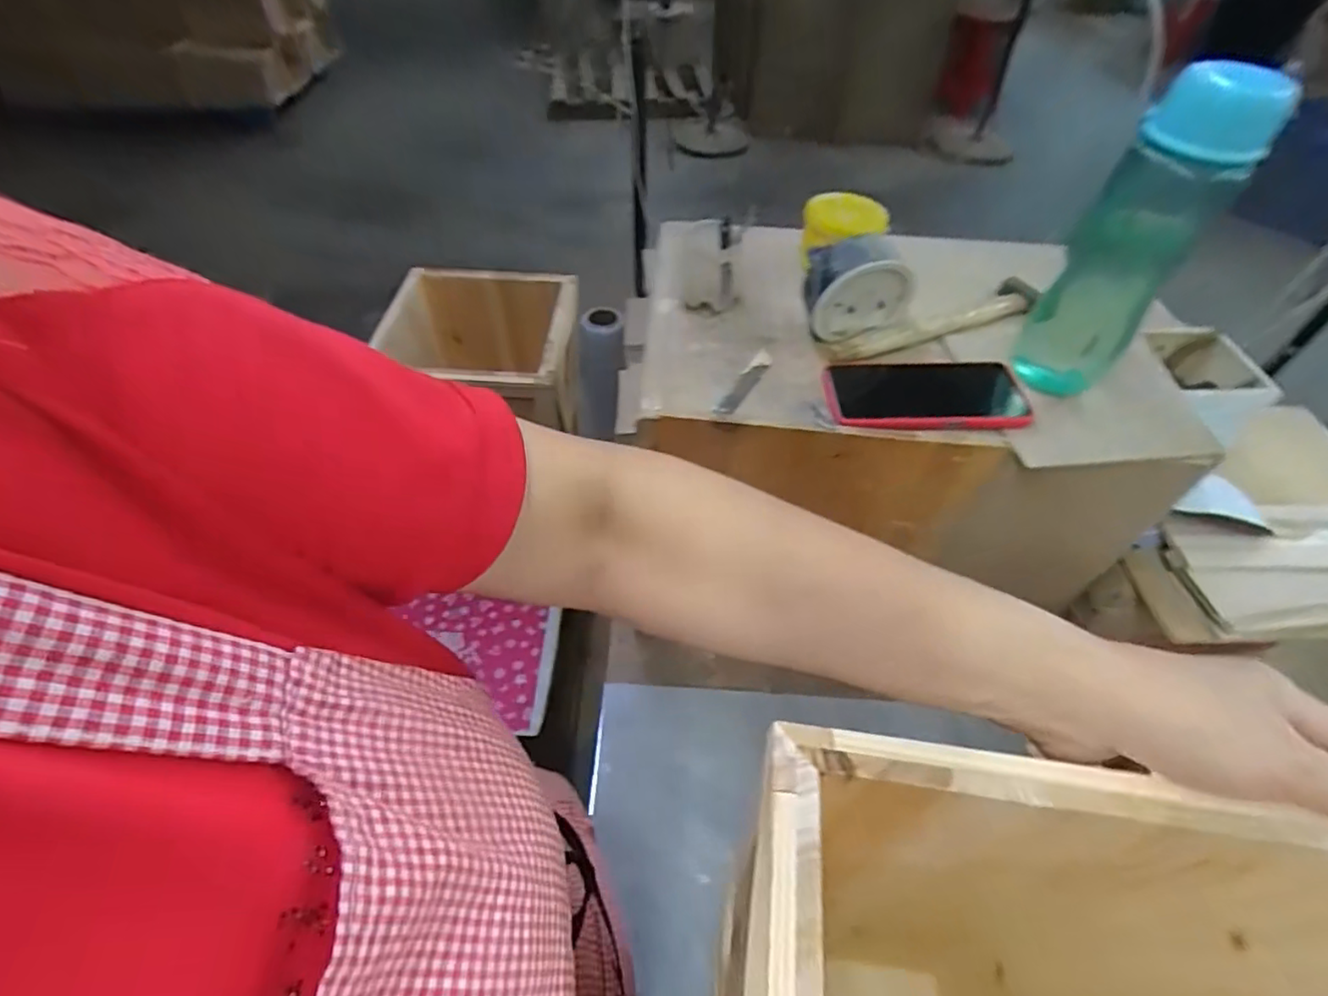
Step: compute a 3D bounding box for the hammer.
[{"bbox_3d":[0.259,-0.169,0.590,0.233,0.019,0.037,-20,54,-17],"label":"hammer"}]

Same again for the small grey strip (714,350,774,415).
[{"bbox_3d":[0.073,-0.103,0.557,0.018,0.008,0.088,26,55,18],"label":"small grey strip"}]

